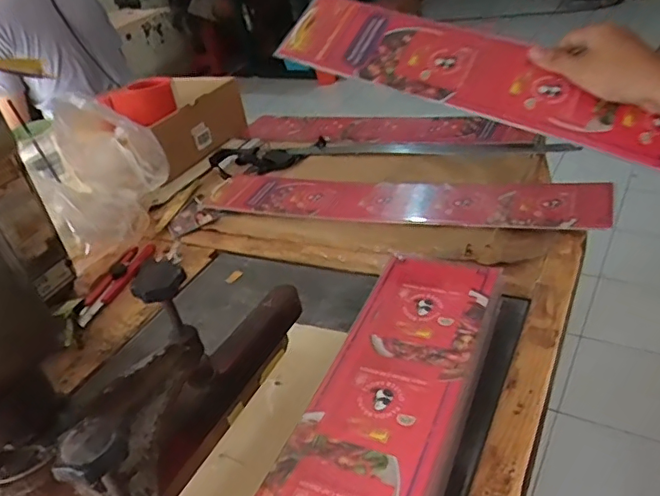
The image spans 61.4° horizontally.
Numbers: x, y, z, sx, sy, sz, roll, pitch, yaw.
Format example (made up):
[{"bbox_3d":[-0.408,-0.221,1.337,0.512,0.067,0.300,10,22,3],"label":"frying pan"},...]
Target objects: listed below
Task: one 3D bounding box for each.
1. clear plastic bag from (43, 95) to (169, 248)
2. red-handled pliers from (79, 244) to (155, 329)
[{"bbox_3d":[-0.320,-0.113,0.801,0.160,0.174,0.228,-20,35,-13],"label":"clear plastic bag"},{"bbox_3d":[-0.277,0.038,0.721,0.046,0.012,0.160,2,37,20],"label":"red-handled pliers"}]

